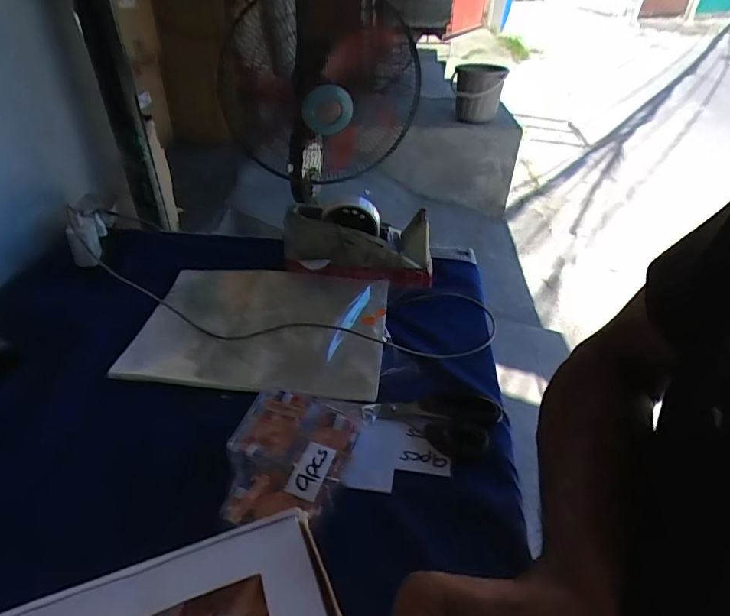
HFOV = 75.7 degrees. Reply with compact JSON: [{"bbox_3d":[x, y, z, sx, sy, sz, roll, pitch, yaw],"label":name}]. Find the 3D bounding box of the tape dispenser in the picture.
[{"bbox_3d":[-0.007,-0.094,0.670,0.213,0.108,0.084,-3,38,-5],"label":"tape dispenser"}]

